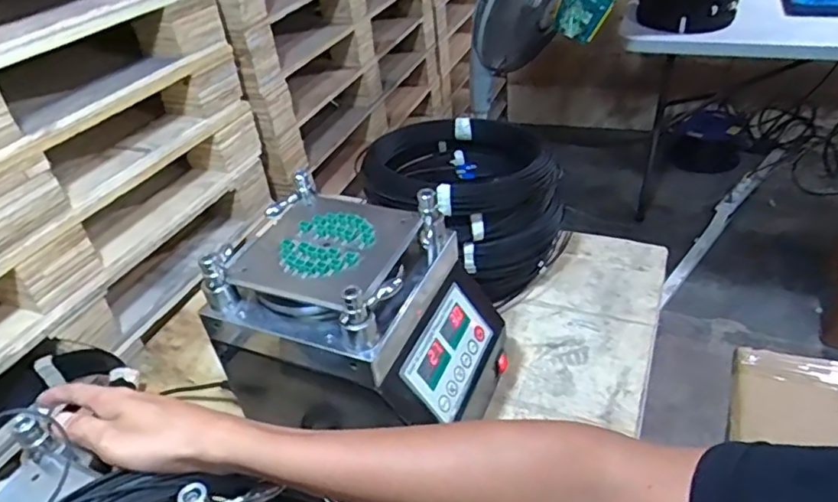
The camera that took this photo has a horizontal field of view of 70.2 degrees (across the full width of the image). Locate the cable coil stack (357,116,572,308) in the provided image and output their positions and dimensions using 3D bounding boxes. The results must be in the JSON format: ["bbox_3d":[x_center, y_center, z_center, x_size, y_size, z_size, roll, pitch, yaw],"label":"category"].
[{"bbox_3d":[0.072,-0.088,0.995,0.313,0.214,0.310,12,41,22],"label":"cable coil stack"}]

